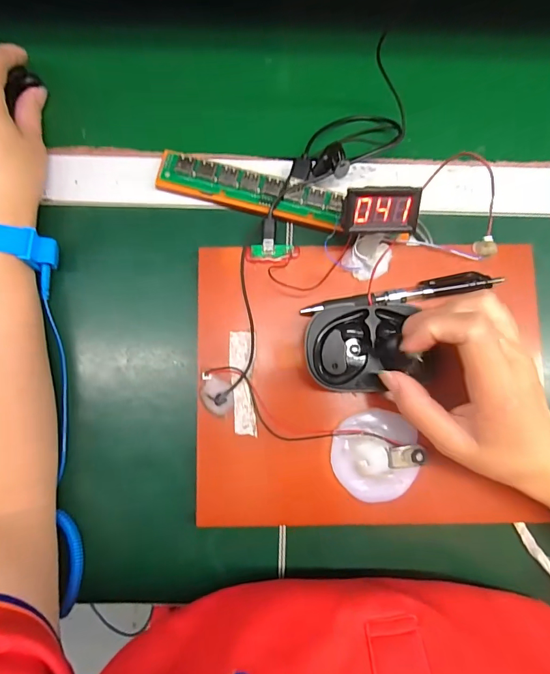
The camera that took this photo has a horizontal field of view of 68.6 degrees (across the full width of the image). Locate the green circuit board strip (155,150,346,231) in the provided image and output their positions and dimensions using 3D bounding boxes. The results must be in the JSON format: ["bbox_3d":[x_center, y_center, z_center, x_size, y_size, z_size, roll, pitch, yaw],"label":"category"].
[{"bbox_3d":[-0.019,-0.111,0.308,0.143,0.007,0.029,15,108,1],"label":"green circuit board strip"}]

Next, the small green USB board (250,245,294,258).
[{"bbox_3d":[-0.002,-0.065,0.304,0.032,0.004,0.010,0,83,-1],"label":"small green USB board"}]

